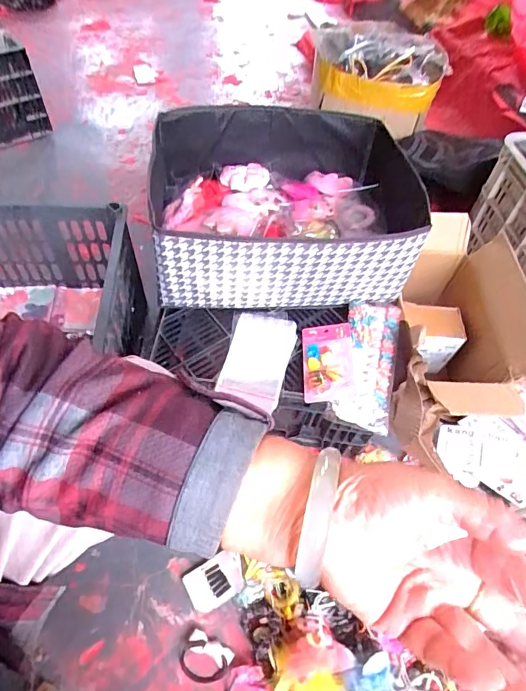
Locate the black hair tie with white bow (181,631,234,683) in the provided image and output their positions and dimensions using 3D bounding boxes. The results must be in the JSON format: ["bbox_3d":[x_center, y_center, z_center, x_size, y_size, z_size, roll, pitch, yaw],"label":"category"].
[{"bbox_3d":[-0.082,0.447,0.628,0.067,0.010,0.053,26,58,12],"label":"black hair tie with white bow"}]

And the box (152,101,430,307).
[{"bbox_3d":[0.043,-0.229,0.747,0.441,0.166,0.332,-4,57,-7],"label":"box"}]

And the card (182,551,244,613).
[{"bbox_3d":[-0.073,0.361,0.673,0.089,0.007,0.061,-32,67,0],"label":"card"}]

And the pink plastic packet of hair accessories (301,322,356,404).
[{"bbox_3d":[0.102,0.027,0.693,0.075,0.029,0.132,3,56,-2],"label":"pink plastic packet of hair accessories"}]

